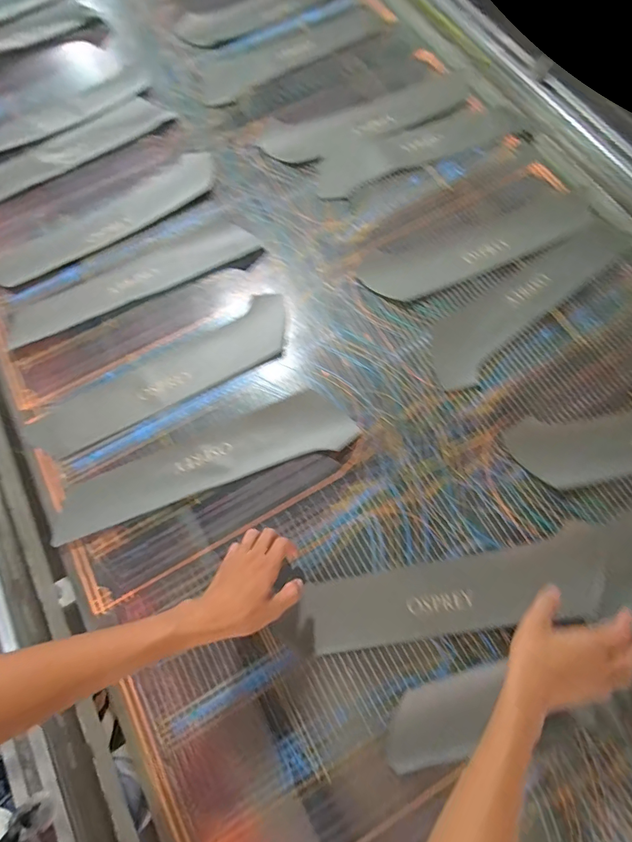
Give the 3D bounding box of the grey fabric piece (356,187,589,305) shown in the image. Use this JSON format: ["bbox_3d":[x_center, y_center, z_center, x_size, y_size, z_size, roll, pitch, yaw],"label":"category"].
[{"bbox_3d":[0.293,-0.316,0.721,0.434,0.011,0.115,-22,71,-7],"label":"grey fabric piece"}]

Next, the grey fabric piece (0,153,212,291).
[{"bbox_3d":[-0.385,-0.377,0.753,0.451,0.009,0.110,-36,73,-12],"label":"grey fabric piece"}]

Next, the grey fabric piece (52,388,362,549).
[{"bbox_3d":[-0.165,0.063,0.610,0.445,0.008,0.104,-22,71,-7],"label":"grey fabric piece"}]

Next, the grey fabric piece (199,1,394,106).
[{"bbox_3d":[-0.062,-0.857,0.927,0.458,0.008,0.138,-32,72,-10],"label":"grey fabric piece"}]

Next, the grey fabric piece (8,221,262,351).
[{"bbox_3d":[-0.330,-0.257,0.718,0.442,0.011,0.102,-26,71,-8],"label":"grey fabric piece"}]

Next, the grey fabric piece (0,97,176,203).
[{"bbox_3d":[-0.500,-0.538,0.809,0.438,0.028,0.096,-37,73,-12],"label":"grey fabric piece"}]

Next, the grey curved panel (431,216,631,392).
[{"bbox_3d":[0.363,-0.218,0.697,0.443,0.015,0.110,-39,74,-13],"label":"grey curved panel"}]

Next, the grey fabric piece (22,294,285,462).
[{"bbox_3d":[-0.243,-0.070,0.654,0.443,0.008,0.109,-31,72,-10],"label":"grey fabric piece"}]

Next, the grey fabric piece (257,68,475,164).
[{"bbox_3d":[0.127,-0.642,0.848,0.489,0.007,0.123,-24,71,-8],"label":"grey fabric piece"}]

